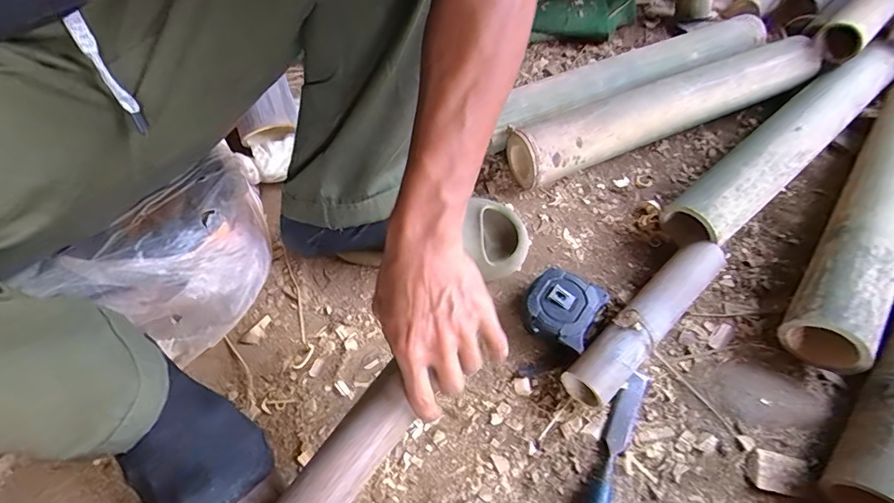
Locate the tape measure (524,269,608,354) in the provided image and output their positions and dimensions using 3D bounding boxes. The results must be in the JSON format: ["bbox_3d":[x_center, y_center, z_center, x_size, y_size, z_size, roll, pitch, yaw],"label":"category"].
[{"bbox_3d":[0.127,0.066,0.494,0.077,0.043,0.080,28,62,15],"label":"tape measure"}]

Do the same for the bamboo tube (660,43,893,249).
[{"bbox_3d":[0.521,-0.183,0.647,0.594,0.080,0.079,-36,66,-21],"label":"bamboo tube"}]

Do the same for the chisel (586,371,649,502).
[{"bbox_3d":[0.156,0.212,0.418,0.025,0.026,0.221,26,62,14],"label":"chisel"}]

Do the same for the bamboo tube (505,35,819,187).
[{"bbox_3d":[0.319,-0.212,0.632,0.493,0.077,0.076,-23,62,-13],"label":"bamboo tube"}]

